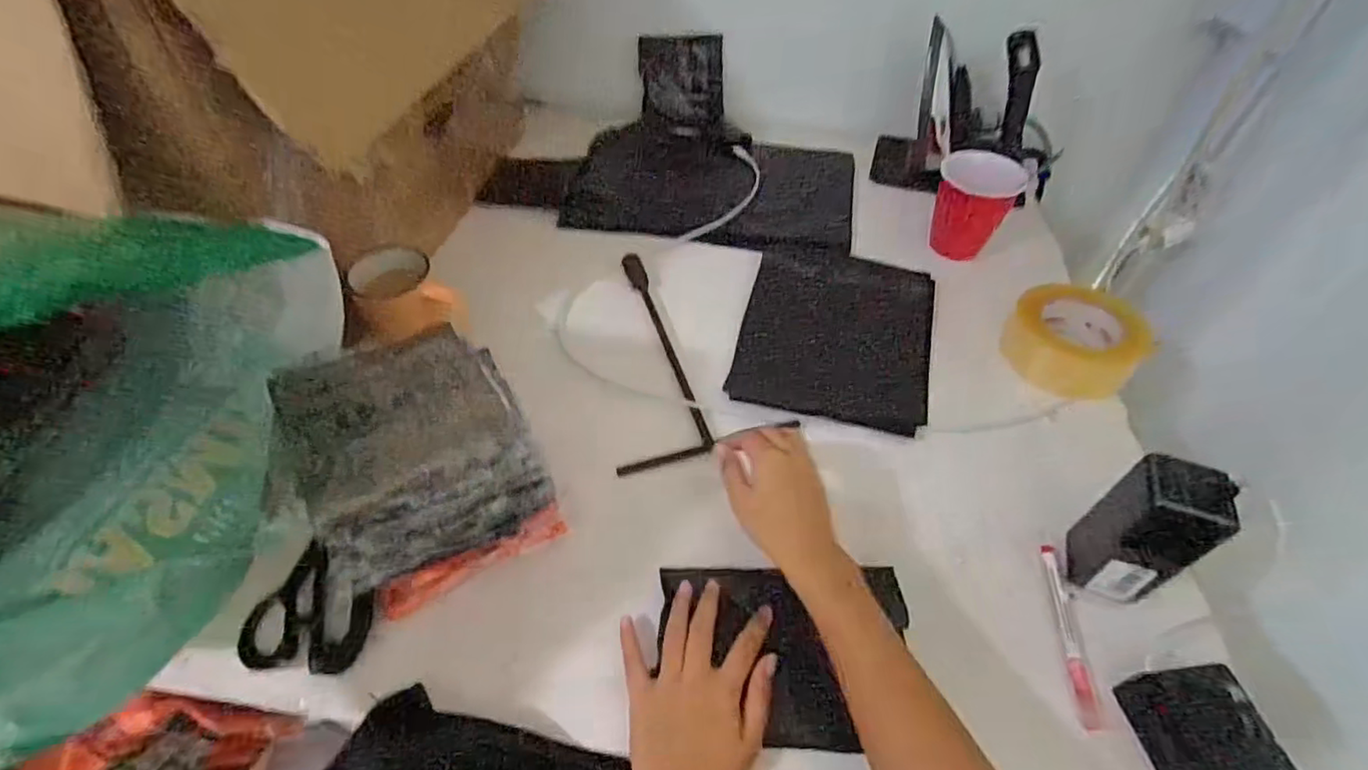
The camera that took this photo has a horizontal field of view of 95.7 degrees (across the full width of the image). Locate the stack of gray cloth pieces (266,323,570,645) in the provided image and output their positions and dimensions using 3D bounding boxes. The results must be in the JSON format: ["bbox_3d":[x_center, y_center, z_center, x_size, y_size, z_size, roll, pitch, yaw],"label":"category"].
[{"bbox_3d":[-0.192,0.068,0.462,0.162,0.168,0.118,-22,53,-21],"label":"stack of gray cloth pieces"}]

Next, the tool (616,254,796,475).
[{"bbox_3d":[-0.006,-0.048,0.673,0.167,0.020,0.305,-7,49,-9],"label":"tool"}]

